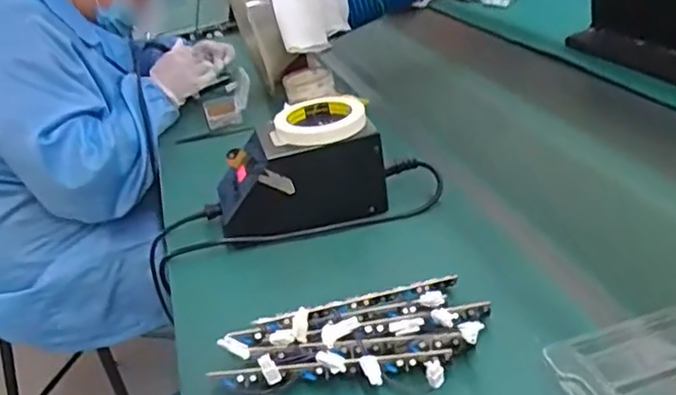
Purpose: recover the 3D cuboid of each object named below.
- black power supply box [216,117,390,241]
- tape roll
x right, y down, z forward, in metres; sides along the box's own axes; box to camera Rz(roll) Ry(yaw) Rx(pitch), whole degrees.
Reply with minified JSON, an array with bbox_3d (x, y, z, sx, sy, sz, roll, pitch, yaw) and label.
[{"bbox_3d":[-0.047,-0.028,0.724,0.190,0.100,0.100,-12,28,-8],"label":"black power supply box"},{"bbox_3d":[-0.024,-0.087,0.707,0.104,0.023,0.103,-6,28,3],"label":"tape roll"}]

